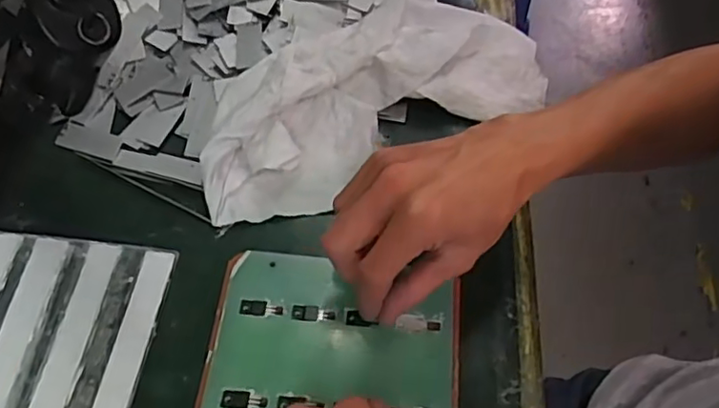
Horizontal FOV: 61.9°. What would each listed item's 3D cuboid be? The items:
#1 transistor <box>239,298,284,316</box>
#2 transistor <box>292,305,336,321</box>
[{"bbox_3d":[-0.060,0.064,0.369,0.026,0.004,0.010,6,60,2],"label":"transistor"},{"bbox_3d":[-0.029,0.067,0.368,0.026,0.004,0.010,11,61,4],"label":"transistor"}]

